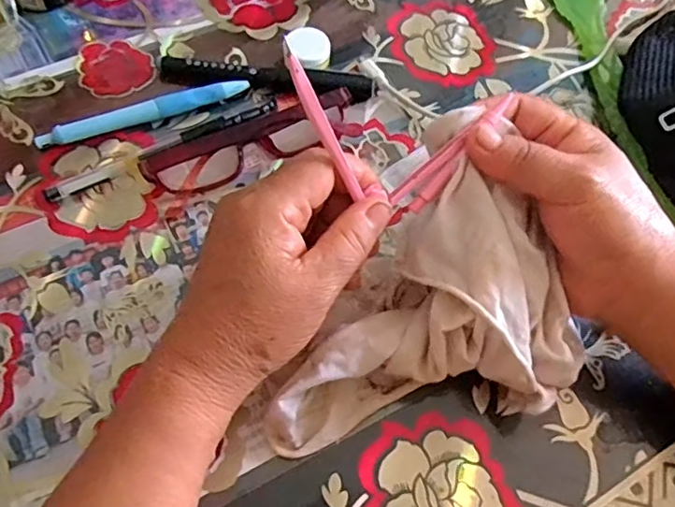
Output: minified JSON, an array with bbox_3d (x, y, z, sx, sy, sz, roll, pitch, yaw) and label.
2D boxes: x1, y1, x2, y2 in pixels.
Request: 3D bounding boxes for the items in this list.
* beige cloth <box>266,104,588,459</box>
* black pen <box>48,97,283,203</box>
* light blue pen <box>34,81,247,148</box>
[{"bbox_3d":[0.033,0.027,0.279,0.152,0.076,0.118,-19,67,-13],"label":"beige cloth"},{"bbox_3d":[-0.103,-0.064,0.353,0.146,0.010,0.014,-26,68,-15],"label":"black pen"},{"bbox_3d":[-0.119,-0.087,0.363,0.129,0.012,0.012,-17,66,-11],"label":"light blue pen"}]

